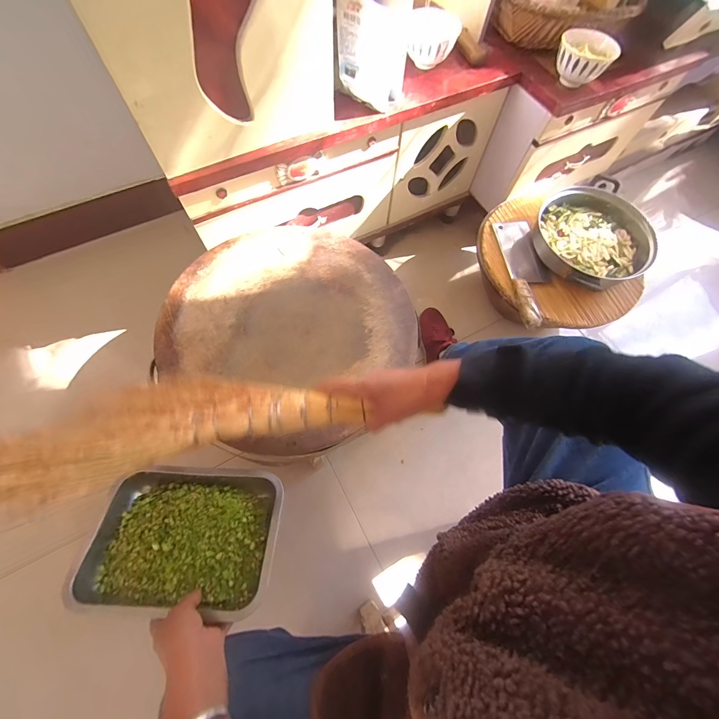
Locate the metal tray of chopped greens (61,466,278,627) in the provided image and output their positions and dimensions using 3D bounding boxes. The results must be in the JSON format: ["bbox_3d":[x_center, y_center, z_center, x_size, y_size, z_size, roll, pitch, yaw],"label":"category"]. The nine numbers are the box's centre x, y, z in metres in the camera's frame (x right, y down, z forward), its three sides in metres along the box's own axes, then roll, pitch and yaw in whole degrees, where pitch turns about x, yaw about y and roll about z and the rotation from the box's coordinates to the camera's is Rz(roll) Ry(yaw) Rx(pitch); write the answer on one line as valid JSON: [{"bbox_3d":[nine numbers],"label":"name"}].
[{"bbox_3d":[-0.254,0.257,0.486,0.266,0.073,0.173,4,68,-1],"label":"metal tray of chopped greens"}]

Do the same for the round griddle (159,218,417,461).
[{"bbox_3d":[-0.125,-0.079,0.616,0.433,0.039,0.431,1,68,-2],"label":"round griddle"}]

